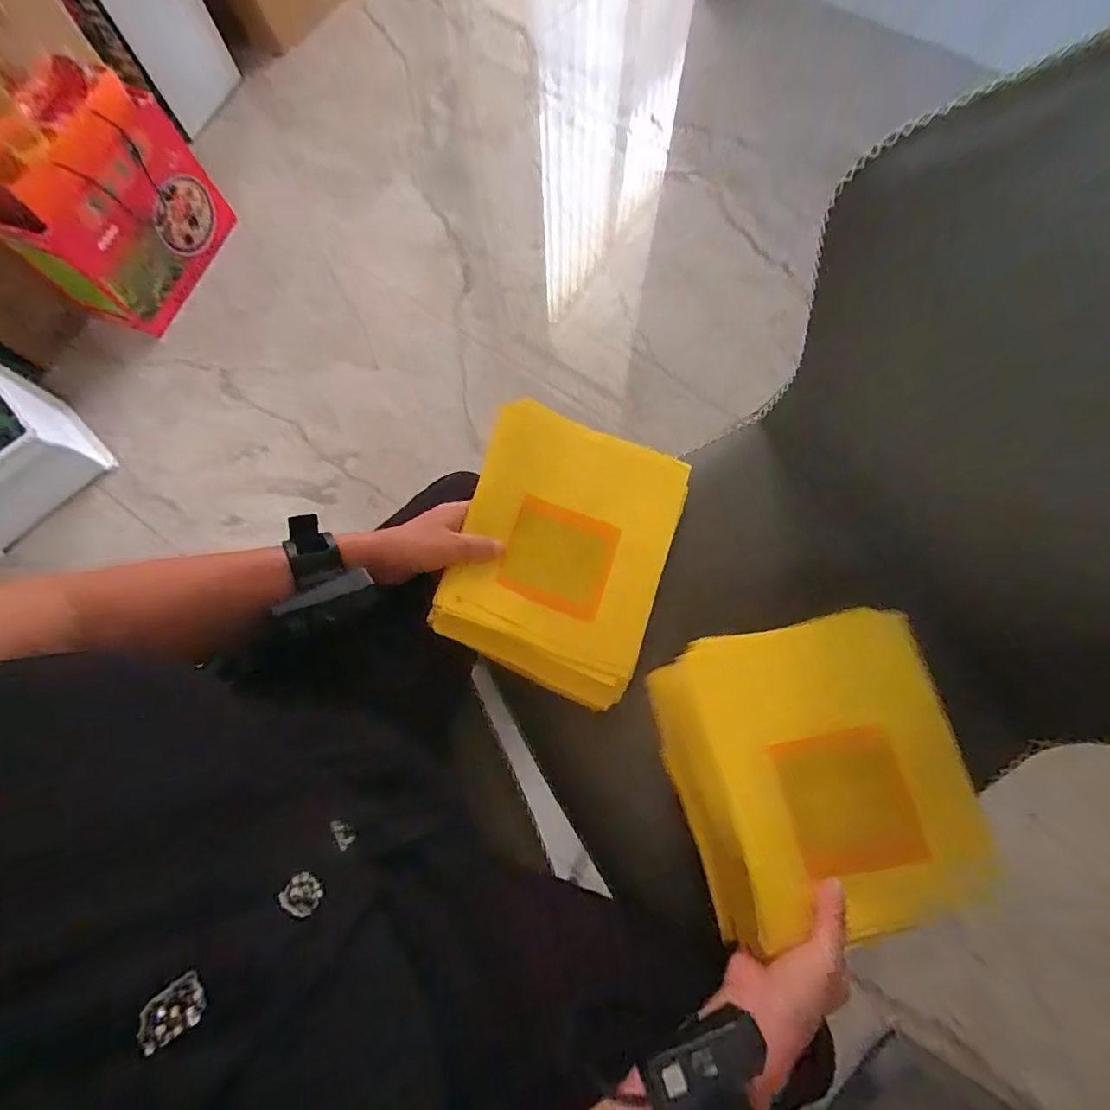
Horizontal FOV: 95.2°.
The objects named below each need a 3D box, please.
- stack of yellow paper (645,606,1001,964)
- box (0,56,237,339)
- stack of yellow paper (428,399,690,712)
[{"bbox_3d":[0.213,0.177,0.431,0.230,0.028,0.233,-15,62,14],"label":"stack of yellow paper"},{"bbox_3d":[-0.967,-0.752,1.079,0.233,0.333,0.359,16,74,5],"label":"box"},{"bbox_3d":[0.010,-0.003,0.479,0.196,0.032,0.247,20,80,-11],"label":"stack of yellow paper"}]

